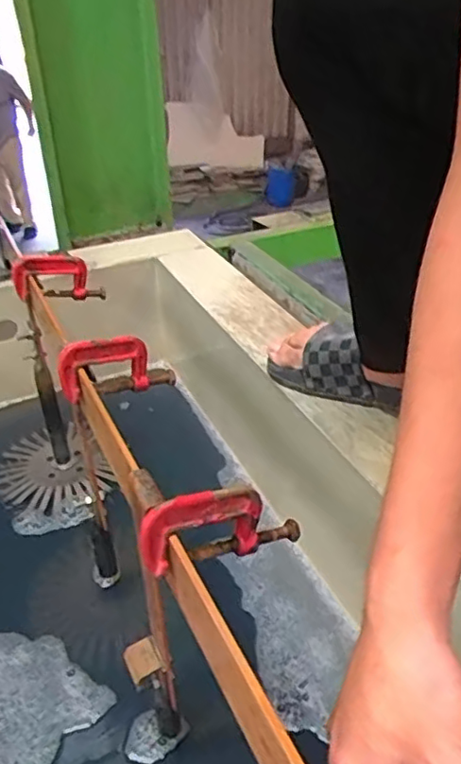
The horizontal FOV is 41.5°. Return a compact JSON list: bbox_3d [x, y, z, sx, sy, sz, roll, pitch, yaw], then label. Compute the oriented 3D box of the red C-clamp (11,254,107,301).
[{"bbox_3d":[-0.222,-0.135,0.790,0.115,0.068,0.030,-10,56,-24],"label":"red C-clamp"}]

